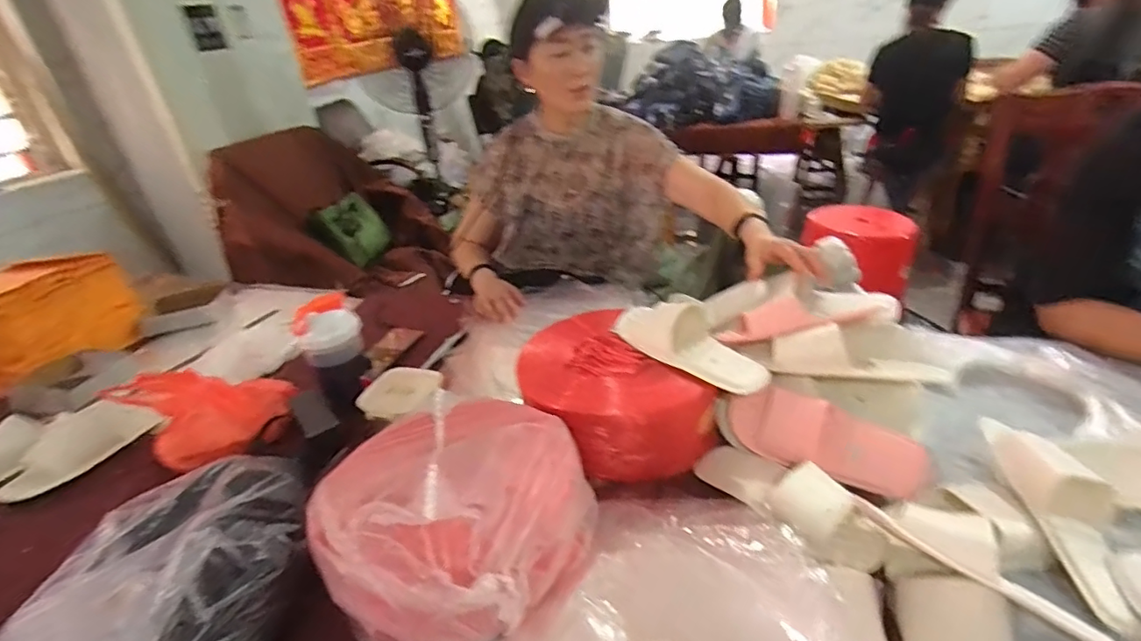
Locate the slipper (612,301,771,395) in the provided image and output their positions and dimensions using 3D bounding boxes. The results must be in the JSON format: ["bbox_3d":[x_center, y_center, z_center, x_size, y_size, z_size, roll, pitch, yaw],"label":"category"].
[{"bbox_3d":[0.163,0.029,0.773,0.093,0.069,0.227,-29,36,-33],"label":"slipper"}]

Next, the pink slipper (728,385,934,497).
[{"bbox_3d":[0.327,0.154,0.707,0.241,0.092,0.042,17,-8,19],"label":"pink slipper"}]

